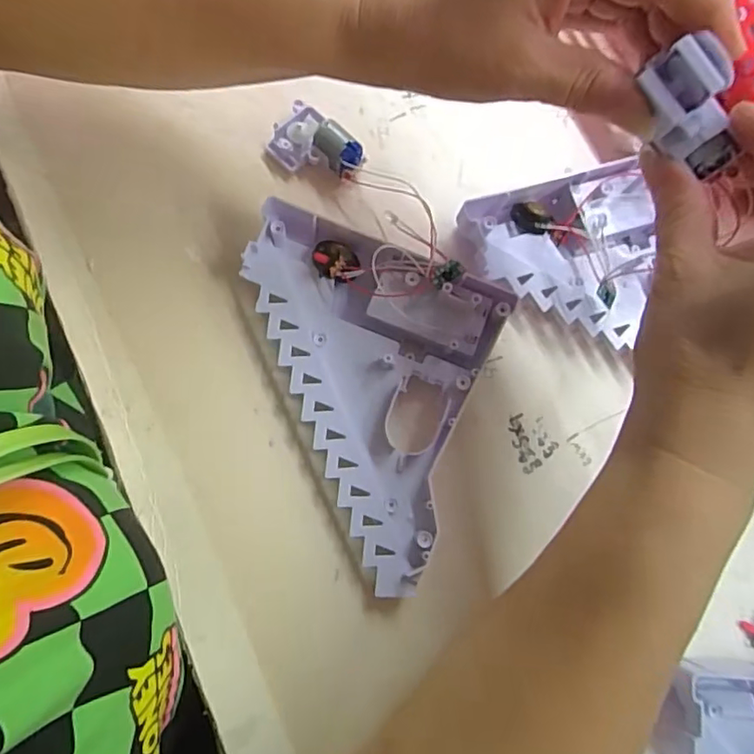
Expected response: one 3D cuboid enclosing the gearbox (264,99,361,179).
[{"bbox_3d":[-0.035,-0.127,0.319,0.051,0.017,0.034,42,76,3],"label":"gearbox"}]

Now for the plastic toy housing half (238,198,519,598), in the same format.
[{"bbox_3d":[-0.018,0.005,0.286,0.132,0.024,0.152,23,75,-2],"label":"plastic toy housing half"}]

